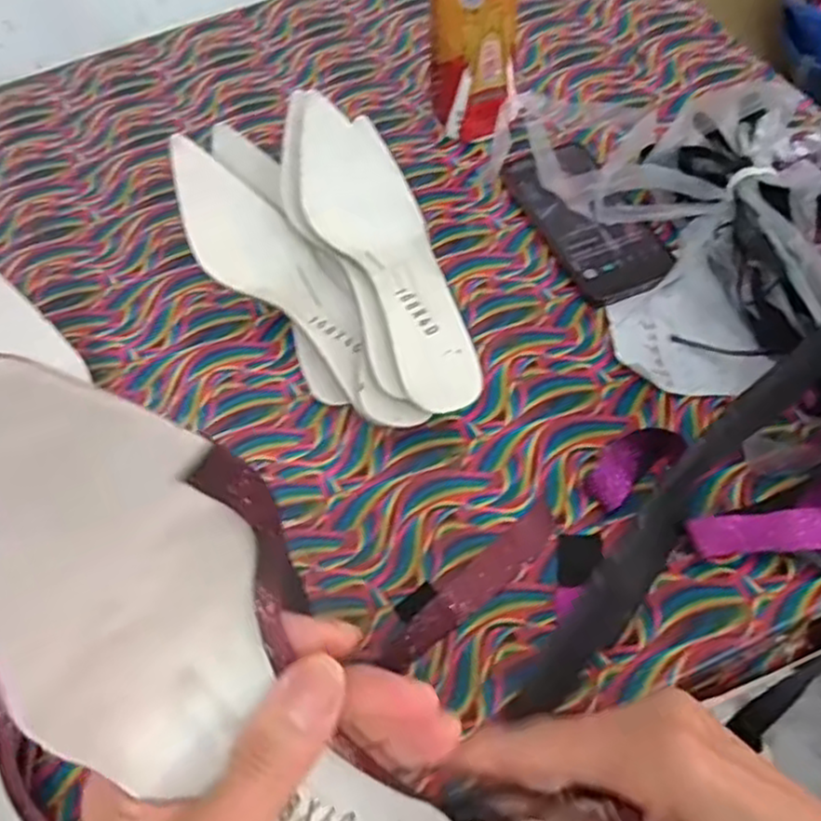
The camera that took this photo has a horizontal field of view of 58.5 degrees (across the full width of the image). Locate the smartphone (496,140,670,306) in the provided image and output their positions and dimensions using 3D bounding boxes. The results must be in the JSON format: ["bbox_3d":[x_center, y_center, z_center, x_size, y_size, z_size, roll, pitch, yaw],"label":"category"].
[{"bbox_3d":[0.135,-0.150,0.567,0.077,0.015,0.160,-18,58,-7],"label":"smartphone"}]

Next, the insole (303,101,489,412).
[{"bbox_3d":[-0.016,-0.111,0.509,0.074,0.033,0.244,-21,71,-9],"label":"insole"}]

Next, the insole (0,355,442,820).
[{"bbox_3d":[-0.052,0.089,0.205,0.068,0.249,0.036,-29,35,-13],"label":"insole"}]

